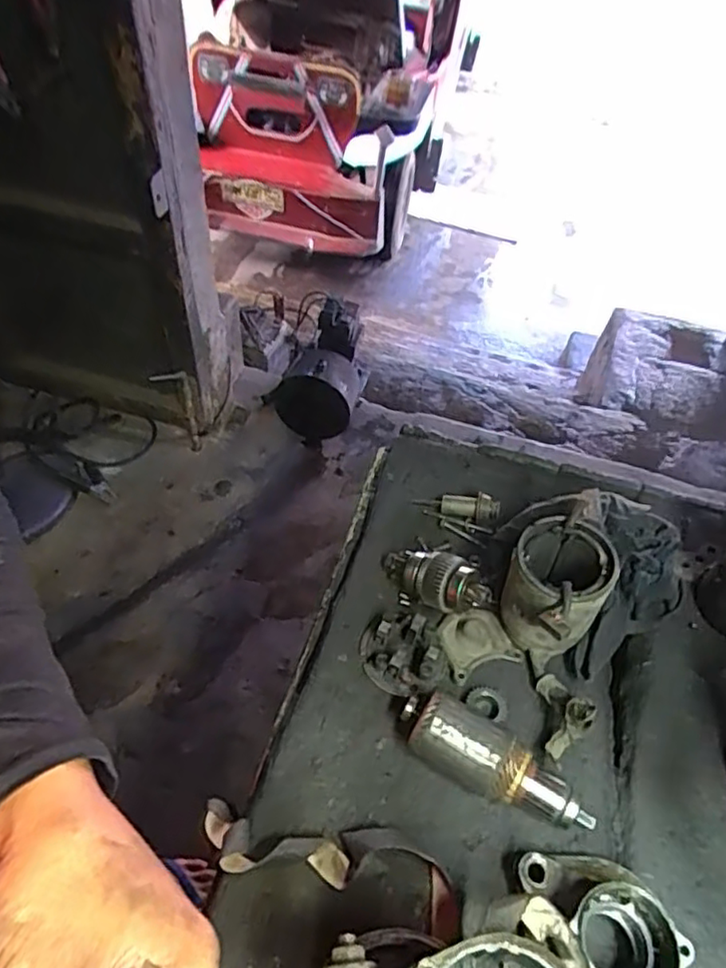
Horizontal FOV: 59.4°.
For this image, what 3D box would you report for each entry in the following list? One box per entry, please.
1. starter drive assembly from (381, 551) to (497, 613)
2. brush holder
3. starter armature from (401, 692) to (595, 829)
[{"bbox_3d":[0.069,0.096,0.611,0.114,0.058,0.046,15,48,34],"label":"starter drive assembly"},{"bbox_3d":[0.036,0.149,0.573,0.077,0.035,0.067,32,55,19],"label":"brush holder"},{"bbox_3d":[0.105,0.222,0.508,0.162,0.049,0.050,26,53,15],"label":"starter armature"}]

